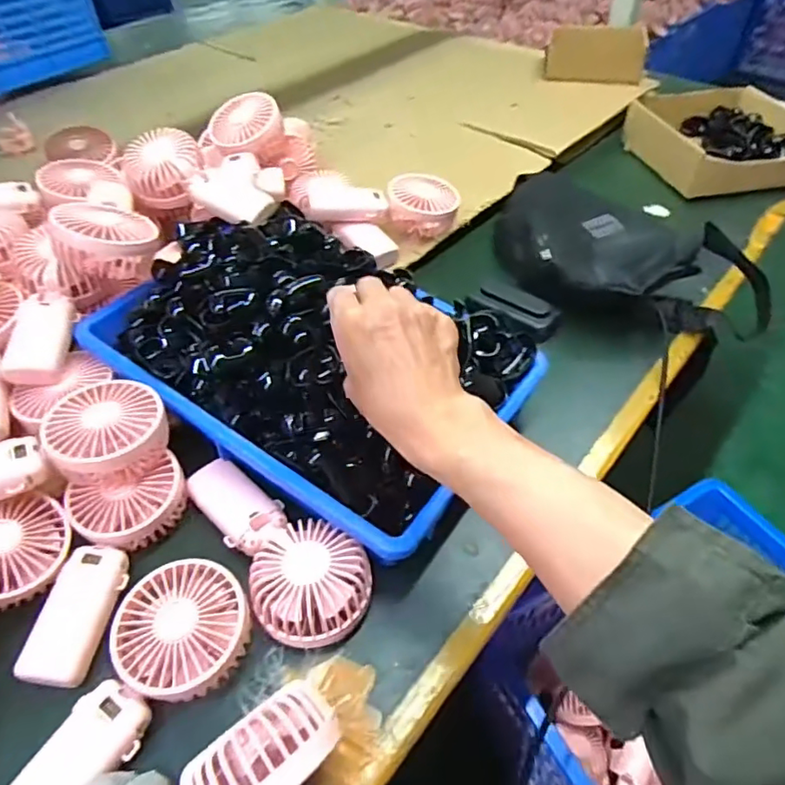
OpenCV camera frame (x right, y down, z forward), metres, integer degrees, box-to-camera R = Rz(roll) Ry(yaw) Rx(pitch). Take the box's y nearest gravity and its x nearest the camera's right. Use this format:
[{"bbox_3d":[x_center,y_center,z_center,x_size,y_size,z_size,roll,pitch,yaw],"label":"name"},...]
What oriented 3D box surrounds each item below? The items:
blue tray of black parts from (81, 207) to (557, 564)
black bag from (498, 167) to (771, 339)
[{"bbox_3d":[-0.074,-0.042,0.514,0.359,0.087,0.240,28,53,24],"label":"blue tray of black parts"},{"bbox_3d":[0.235,-0.155,0.649,0.330,0.087,0.149,33,55,27],"label":"black bag"}]

